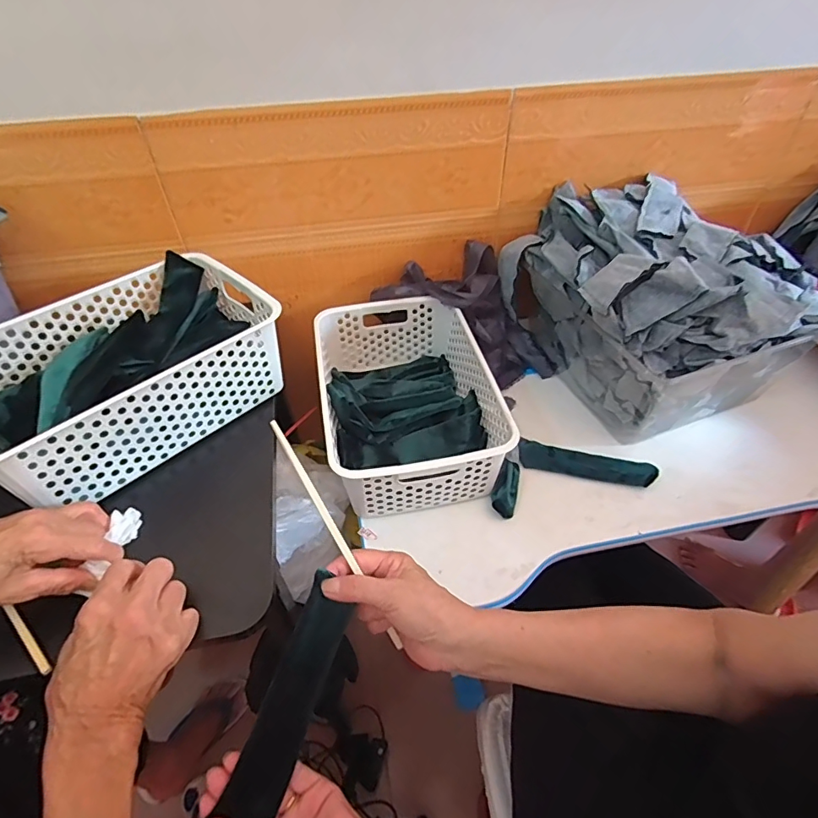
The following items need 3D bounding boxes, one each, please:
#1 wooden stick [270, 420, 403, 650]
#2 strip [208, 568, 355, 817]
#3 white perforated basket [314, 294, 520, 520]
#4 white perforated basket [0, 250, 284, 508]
[{"bbox_3d":[-0.058,0.105,0.390,0.008,0.219,0.007,-35,21,-29],"label":"wooden stick"},{"bbox_3d":[-0.090,0.224,0.372,0.043,0.005,0.170,28,69,-20],"label":"strip"},{"bbox_3d":[-0.006,-0.016,0.623,0.201,0.112,0.306,-8,48,-8],"label":"white perforated basket"},{"bbox_3d":[-0.312,-0.045,0.521,0.211,0.099,0.308,36,56,28],"label":"white perforated basket"}]

